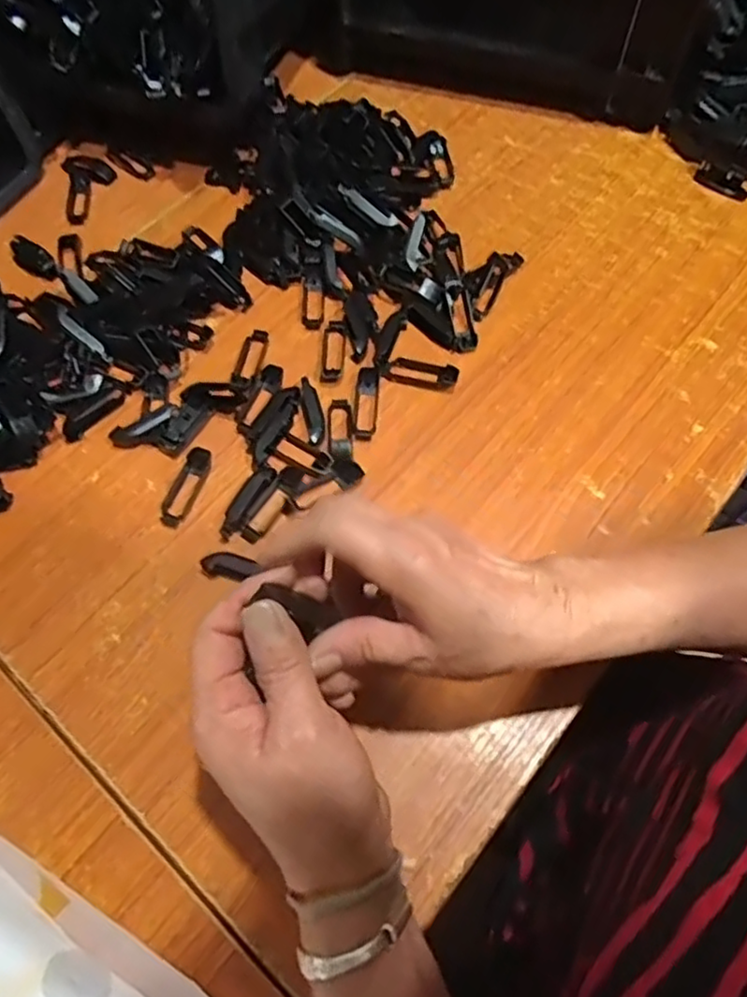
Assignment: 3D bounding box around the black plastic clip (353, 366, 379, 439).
[{"bbox_3d":[-0.006,-0.069,0.468,0.016,0.011,0.057,2,64,3],"label":"black plastic clip"}]

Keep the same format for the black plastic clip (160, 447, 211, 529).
[{"bbox_3d":[-0.130,-0.010,0.443,0.018,0.011,0.059,19,66,10],"label":"black plastic clip"}]

